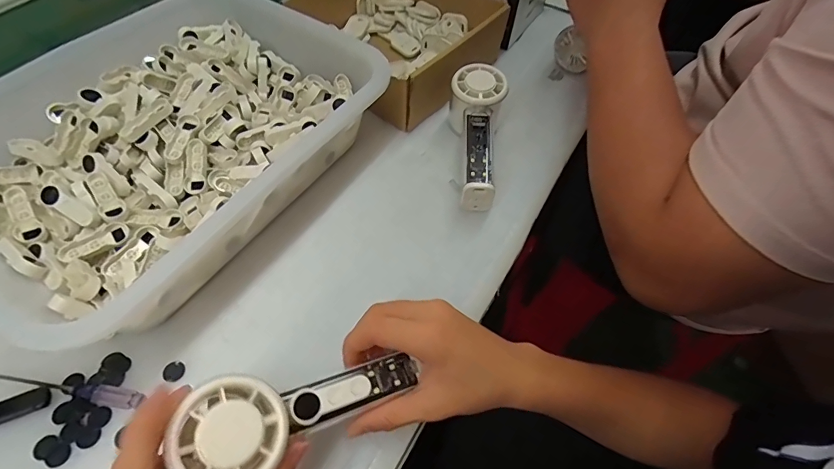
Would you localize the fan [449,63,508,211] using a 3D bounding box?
[{"bbox_3d":[0.056,-0.098,0.423,0.052,0.060,0.148,9,57,2],"label":"fan"}]

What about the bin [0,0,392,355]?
[{"bbox_3d":[-0.235,-0.095,0.389,0.278,0.081,0.349,32,60,17],"label":"bin"}]

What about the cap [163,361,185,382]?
[{"bbox_3d":[-0.181,0.101,0.314,0.015,0.004,0.016,2,58,-2],"label":"cap"}]

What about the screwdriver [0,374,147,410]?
[{"bbox_3d":[-0.254,0.110,0.302,0.119,0.009,0.012,8,56,2],"label":"screwdriver"}]

